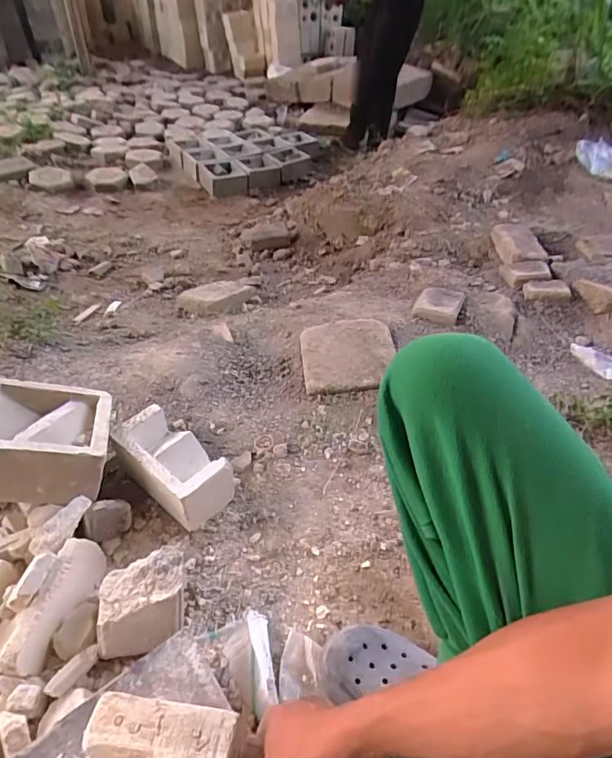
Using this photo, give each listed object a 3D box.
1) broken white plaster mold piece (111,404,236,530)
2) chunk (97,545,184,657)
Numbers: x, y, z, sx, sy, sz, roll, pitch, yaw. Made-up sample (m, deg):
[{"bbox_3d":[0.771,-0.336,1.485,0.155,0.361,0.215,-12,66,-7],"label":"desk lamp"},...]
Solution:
[{"bbox_3d":[-0.228,0.145,0.795,0.195,0.101,0.103,26,50,31],"label":"broken white plaster mold piece"},{"bbox_3d":[-0.216,0.295,0.621,0.114,0.066,0.100,-11,41,-6],"label":"chunk"}]

